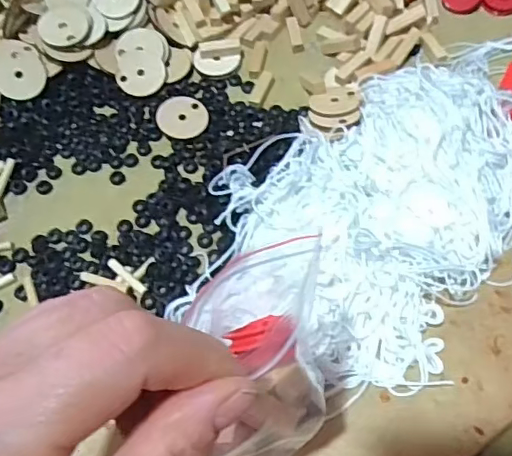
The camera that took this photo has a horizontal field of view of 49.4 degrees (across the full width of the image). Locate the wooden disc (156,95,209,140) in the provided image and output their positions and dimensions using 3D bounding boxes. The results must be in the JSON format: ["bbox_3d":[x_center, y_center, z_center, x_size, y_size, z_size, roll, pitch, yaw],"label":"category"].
[{"bbox_3d":[-0.051,-0.077,0.385,0.035,0.004,0.032,1,71,-4],"label":"wooden disc"}]

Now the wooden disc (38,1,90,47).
[{"bbox_3d":[-0.136,-0.145,0.394,0.034,0.004,0.040,10,61,-1],"label":"wooden disc"}]

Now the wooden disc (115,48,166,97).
[{"bbox_3d":[-0.082,-0.111,0.397,0.033,0.004,0.036,1,76,-2],"label":"wooden disc"}]

